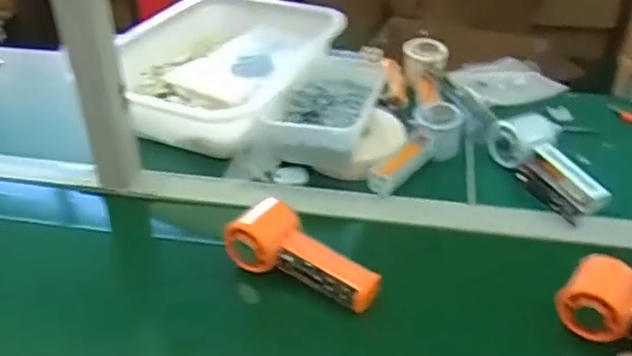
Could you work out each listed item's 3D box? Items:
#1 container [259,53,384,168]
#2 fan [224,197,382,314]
[{"bbox_3d":[0.020,-0.084,0.795,0.110,0.063,0.182,13,39,16],"label":"container"},{"bbox_3d":[-0.010,0.078,0.631,0.155,0.053,0.054,27,43,11],"label":"fan"}]

